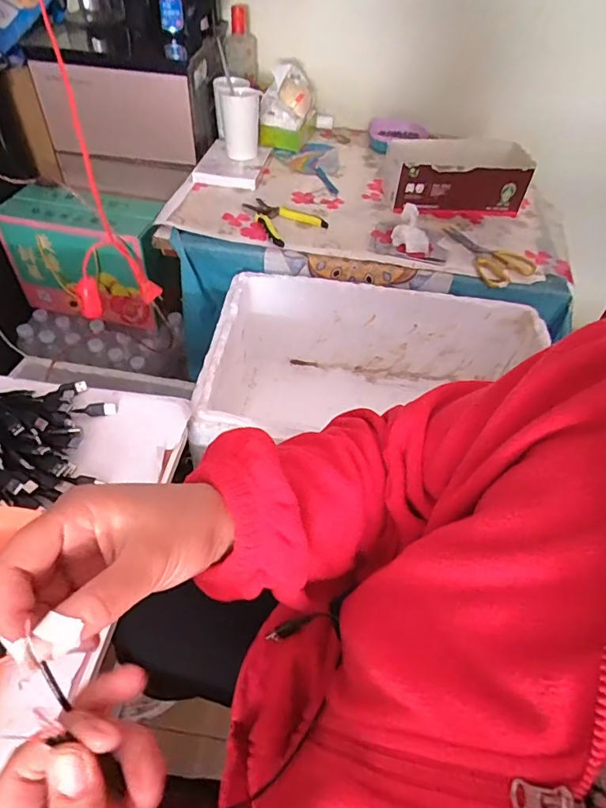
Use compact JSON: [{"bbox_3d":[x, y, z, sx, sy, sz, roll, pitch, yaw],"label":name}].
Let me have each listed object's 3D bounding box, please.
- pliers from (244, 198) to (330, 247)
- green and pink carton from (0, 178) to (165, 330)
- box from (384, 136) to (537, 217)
[{"bbox_3d":[-0.028,-0.345,0.913,0.121,0.015,0.143,-19,53,-20],"label":"pliers"},{"bbox_3d":[-0.473,-0.341,1.129,0.330,0.245,0.168,12,49,6],"label":"green and pink carton"},{"bbox_3d":[0.296,-0.446,0.960,0.263,0.096,0.136,-5,49,-9],"label":"box"}]

